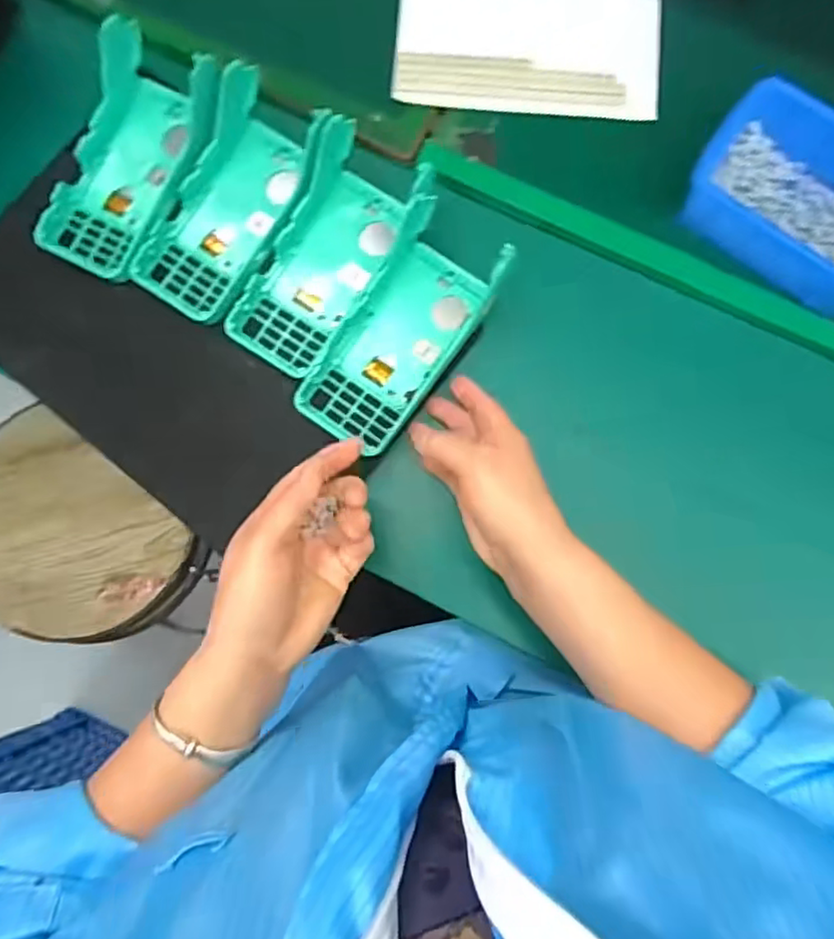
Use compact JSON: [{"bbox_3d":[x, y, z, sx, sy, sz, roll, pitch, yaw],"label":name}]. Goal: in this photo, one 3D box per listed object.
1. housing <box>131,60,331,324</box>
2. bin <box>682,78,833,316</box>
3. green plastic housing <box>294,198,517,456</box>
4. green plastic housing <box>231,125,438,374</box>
[{"bbox_3d":[-0.133,-0.193,0.455,0.084,0.046,0.167,31,83,4],"label":"housing"},{"bbox_3d":[0.270,-0.180,0.432,0.158,0.046,0.105,32,83,4],"label":"bin"},{"bbox_3d":[-0.009,-0.095,0.447,0.076,0.042,0.175,36,89,6],"label":"green plastic housing"},{"bbox_3d":[-0.065,-0.151,0.454,0.077,0.060,0.164,32,83,4],"label":"green plastic housing"}]

